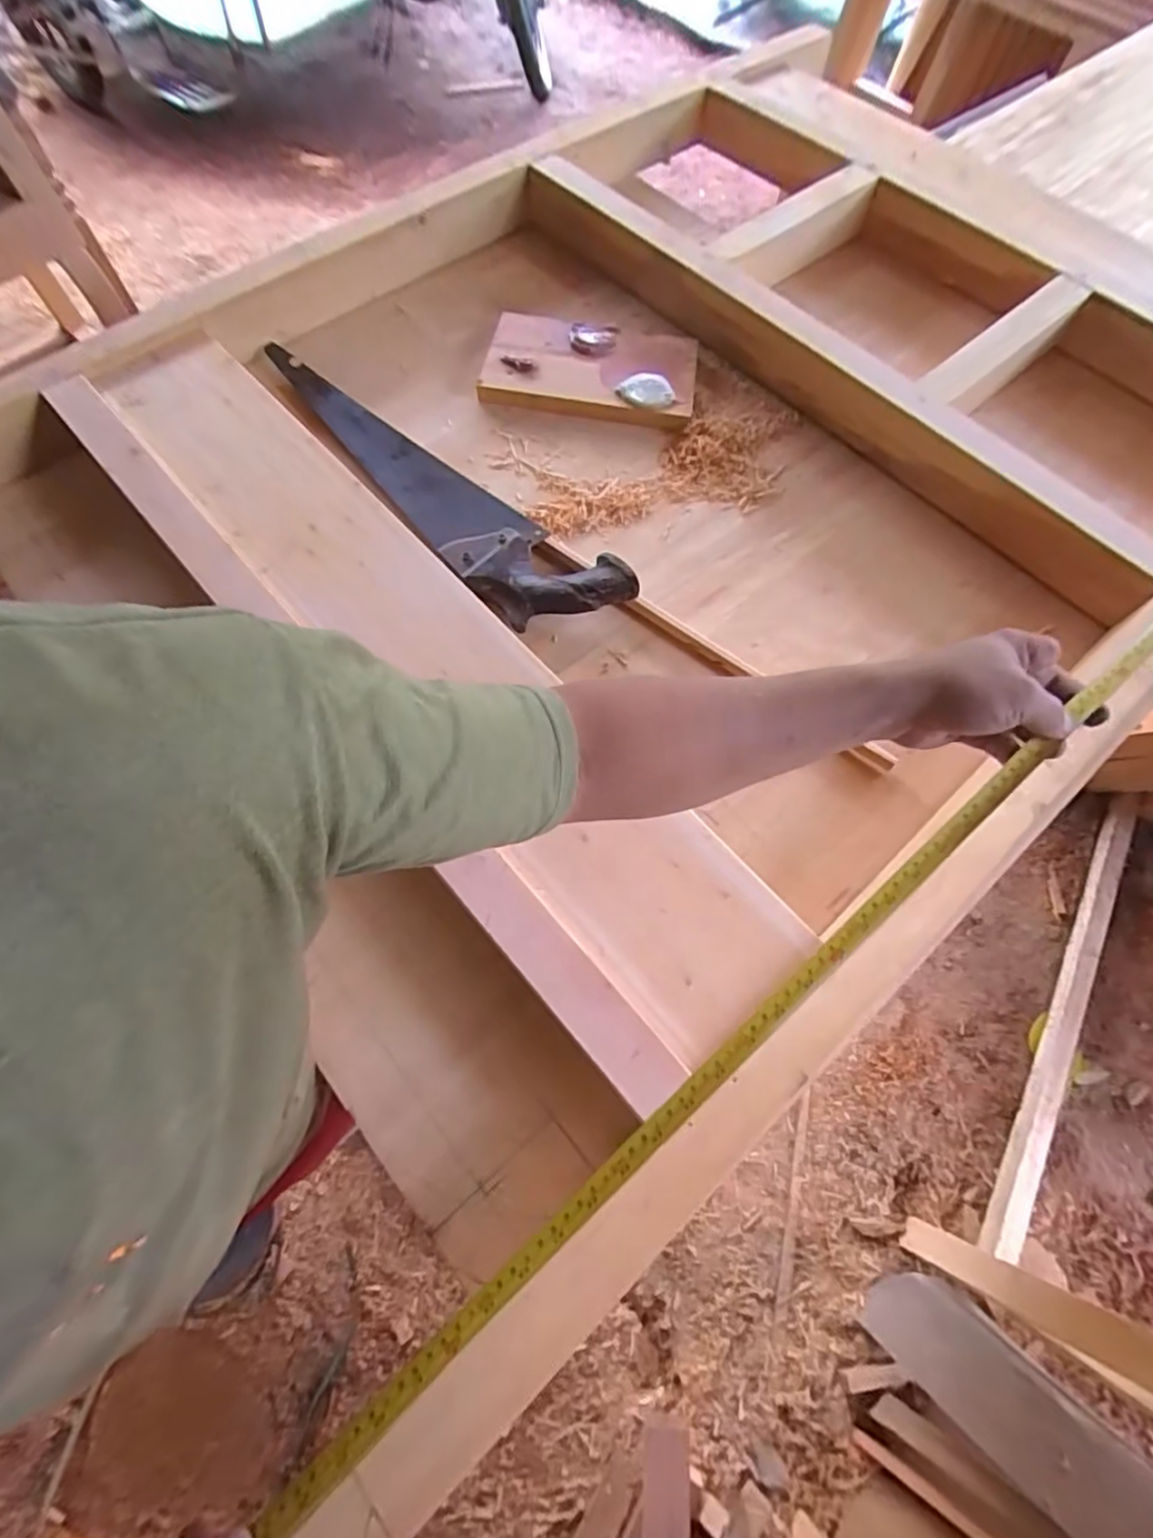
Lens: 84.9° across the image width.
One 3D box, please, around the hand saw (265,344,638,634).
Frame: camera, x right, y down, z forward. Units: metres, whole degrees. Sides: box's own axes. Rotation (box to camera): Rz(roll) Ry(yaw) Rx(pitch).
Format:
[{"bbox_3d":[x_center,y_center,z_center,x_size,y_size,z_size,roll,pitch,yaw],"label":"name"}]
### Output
[{"bbox_3d":[-0.191,-0.332,0.745,0.577,0.038,0.120,38,71,13],"label":"hand saw"}]

